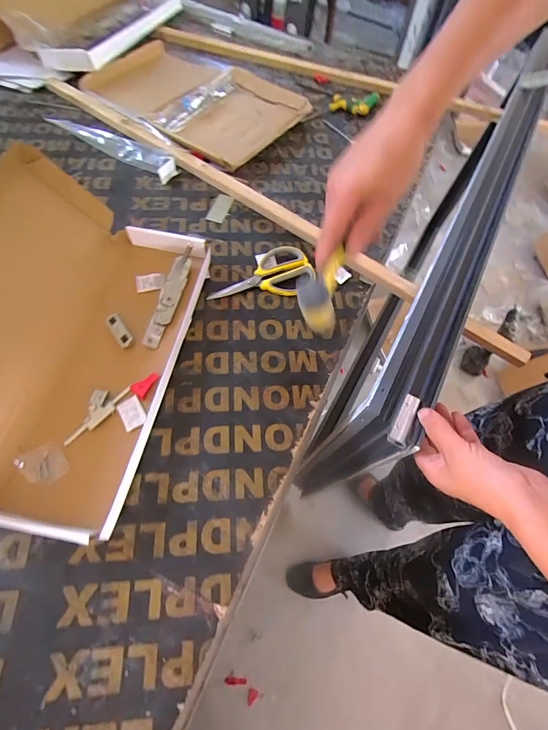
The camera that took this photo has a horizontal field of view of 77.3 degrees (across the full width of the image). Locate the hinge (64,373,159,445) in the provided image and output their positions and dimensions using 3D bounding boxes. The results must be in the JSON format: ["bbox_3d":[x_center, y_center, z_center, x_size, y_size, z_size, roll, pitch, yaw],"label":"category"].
[{"bbox_3d":[-0.201,0.044,0.419,0.122,0.011,0.041,-30,69,-18],"label":"hinge"}]

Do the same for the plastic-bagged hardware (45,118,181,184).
[{"bbox_3d":[-0.299,-0.419,0.644,0.284,0.025,0.054,31,65,11],"label":"plastic-bagged hardware"}]

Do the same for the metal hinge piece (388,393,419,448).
[{"bbox_3d":[0.143,0.059,0.374,0.017,0.009,0.060,26,69,9],"label":"metal hinge piece"}]

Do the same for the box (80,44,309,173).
[{"bbox_3d":[-0.162,-0.574,0.727,0.400,0.035,0.307,35,66,13],"label":"box"}]

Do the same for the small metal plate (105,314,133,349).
[{"bbox_3d":[-0.208,-0.047,0.460,0.021,0.005,0.054,-42,72,8],"label":"small metal plate"}]

